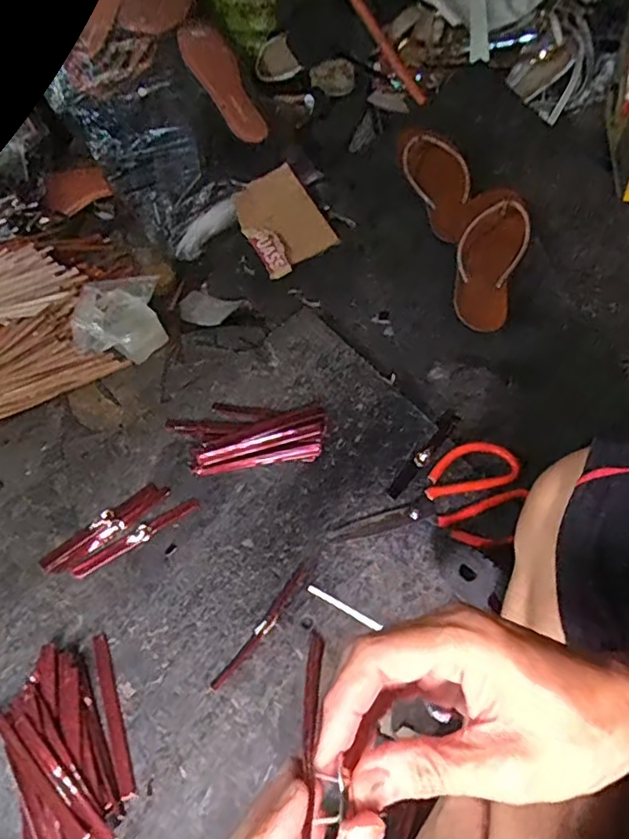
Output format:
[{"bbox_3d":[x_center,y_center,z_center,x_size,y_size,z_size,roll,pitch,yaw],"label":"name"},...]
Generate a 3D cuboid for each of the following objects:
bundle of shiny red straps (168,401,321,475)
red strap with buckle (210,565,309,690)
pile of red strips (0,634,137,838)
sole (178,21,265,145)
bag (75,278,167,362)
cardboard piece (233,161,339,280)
[{"bbox_3d":[-0.079,0.017,0.695,0.182,0.027,0.094,-6,54,-1],"label":"bundle of shiny red straps"},{"bbox_3d":[-0.051,0.203,0.583,0.014,0.009,0.141,30,61,23],"label":"red strap with buckle"},{"bbox_3d":[-0.220,0.302,0.523,0.103,0.028,0.192,-20,55,-11],"label":"pile of red strips"},{"bbox_3d":[-0.140,-0.525,0.916,0.072,0.026,0.200,-30,88,-18],"label":"sole"},{"bbox_3d":[-0.274,-0.141,0.831,0.127,0.053,0.123,-7,54,-2],"label":"bag"},{"bbox_3d":[-0.050,-0.302,0.896,0.117,0.009,0.152,-31,83,-7],"label":"cardboard piece"}]

